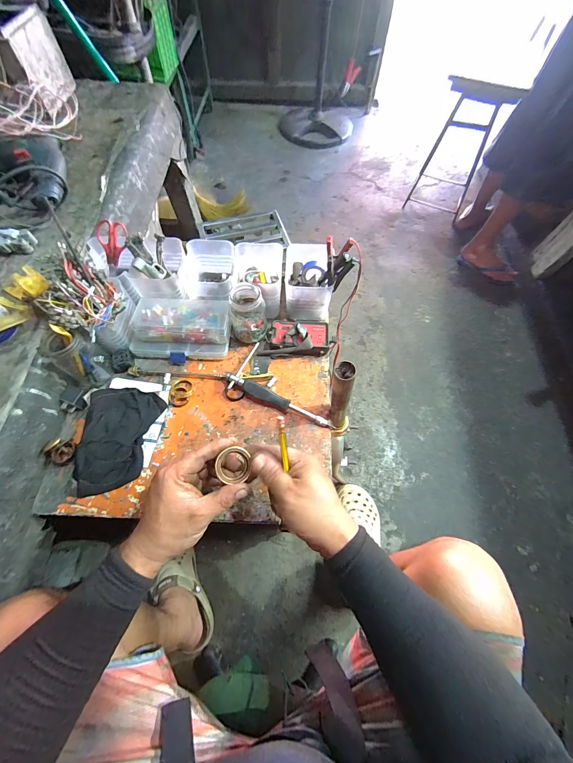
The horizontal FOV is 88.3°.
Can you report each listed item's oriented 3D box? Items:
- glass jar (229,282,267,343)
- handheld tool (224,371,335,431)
[{"bbox_3d":[-0.066,-0.123,0.518,0.058,0.093,0.070,-4,66,-3],"label":"glass jar"},{"bbox_3d":[-0.014,0.034,0.493,0.198,0.030,0.019,25,67,10],"label":"handheld tool"}]

